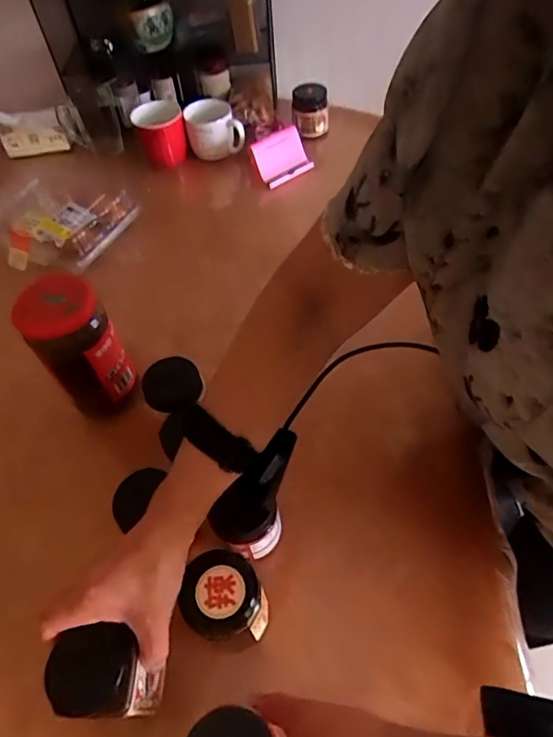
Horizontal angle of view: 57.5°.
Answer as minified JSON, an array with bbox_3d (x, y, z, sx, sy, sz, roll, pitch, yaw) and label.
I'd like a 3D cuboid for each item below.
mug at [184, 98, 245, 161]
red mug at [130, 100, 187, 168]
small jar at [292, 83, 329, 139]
[{"bbox_3d":[-0.121,-0.451,0.959,0.097,0.086,0.089,-19,55,-10],"label":"mug"},{"bbox_3d":[-0.216,-0.434,0.945,0.093,0.089,0.094,-12,54,-4],"label":"red mug"},{"bbox_3d":[0.064,-0.496,0.959,0.068,0.078,0.071,0,54,5],"label":"small jar"}]

